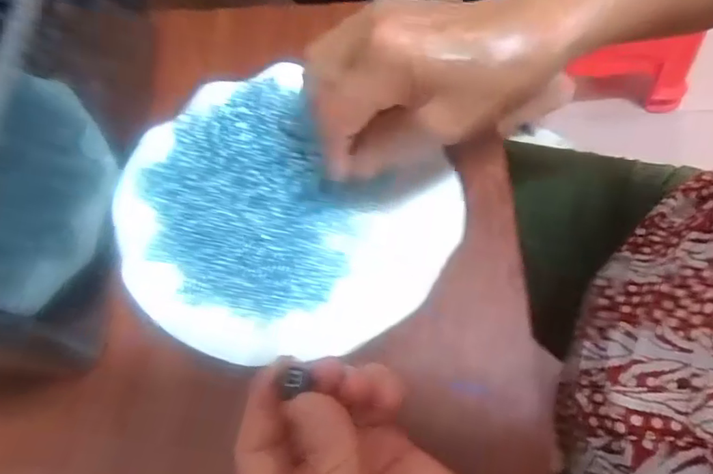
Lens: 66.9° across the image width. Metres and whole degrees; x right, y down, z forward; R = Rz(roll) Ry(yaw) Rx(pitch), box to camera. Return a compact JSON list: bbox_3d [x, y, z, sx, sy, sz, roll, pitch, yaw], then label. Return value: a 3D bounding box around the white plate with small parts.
[{"bbox_3d":[-0.047,-0.013,0.299,0.182,0.027,0.155,33,69,18],"label":"white plate with small parts"}]

